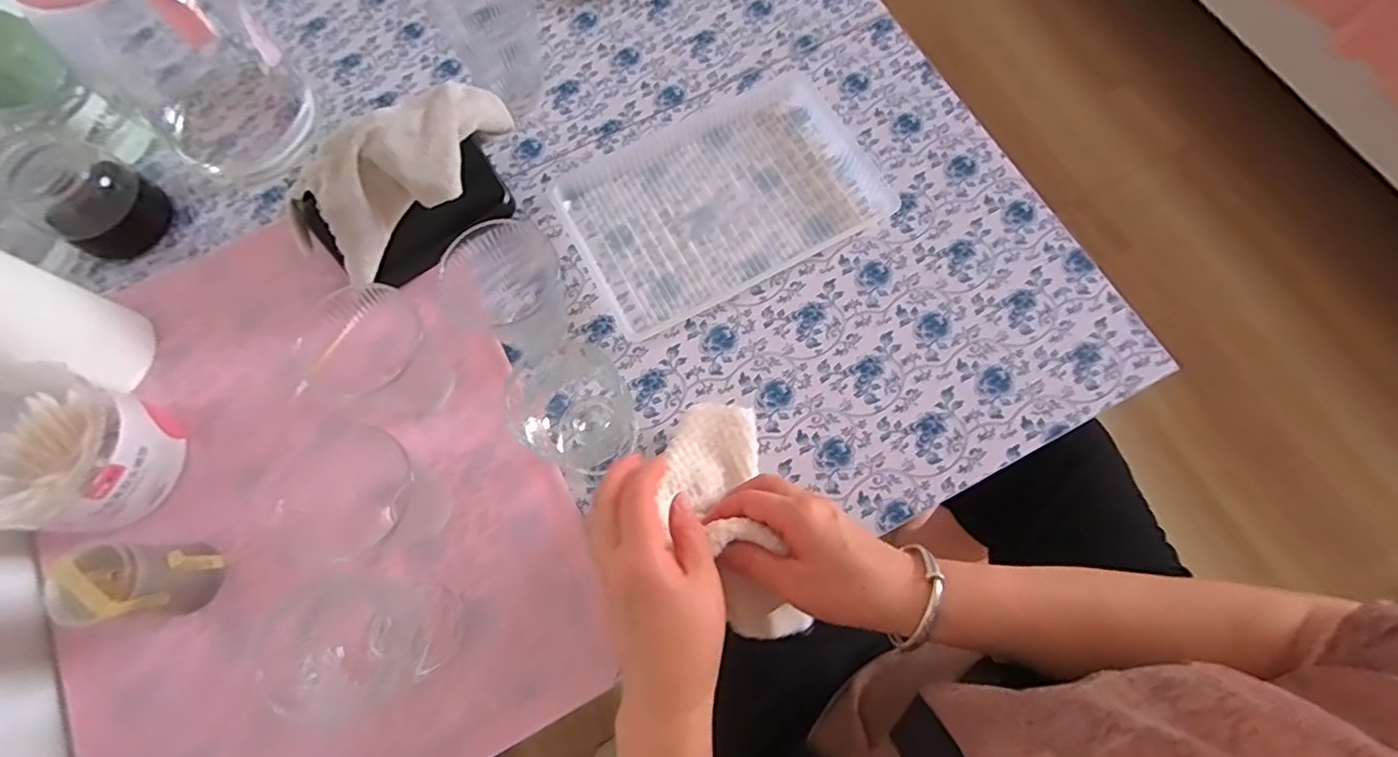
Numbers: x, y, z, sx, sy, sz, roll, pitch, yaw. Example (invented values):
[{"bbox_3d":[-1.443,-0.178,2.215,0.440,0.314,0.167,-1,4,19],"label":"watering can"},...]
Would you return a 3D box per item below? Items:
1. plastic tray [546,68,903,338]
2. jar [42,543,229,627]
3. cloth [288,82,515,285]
[{"bbox_3d":[0.016,-0.154,0.484,0.241,0.017,0.167,-28,74,-8],"label":"plastic tray"},{"bbox_3d":[-0.346,0.125,0.368,0.042,0.077,0.048,2,73,1],"label":"jar"},{"bbox_3d":[-0.207,-0.153,0.425,0.174,0.073,0.091,-43,77,-11],"label":"cloth"}]

